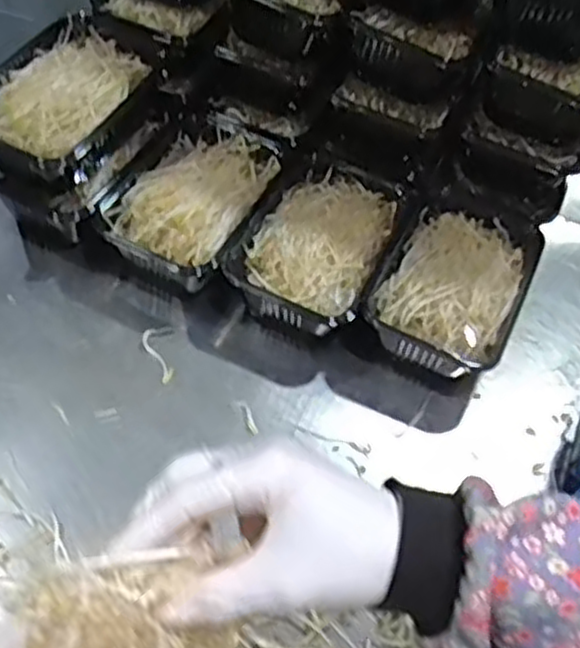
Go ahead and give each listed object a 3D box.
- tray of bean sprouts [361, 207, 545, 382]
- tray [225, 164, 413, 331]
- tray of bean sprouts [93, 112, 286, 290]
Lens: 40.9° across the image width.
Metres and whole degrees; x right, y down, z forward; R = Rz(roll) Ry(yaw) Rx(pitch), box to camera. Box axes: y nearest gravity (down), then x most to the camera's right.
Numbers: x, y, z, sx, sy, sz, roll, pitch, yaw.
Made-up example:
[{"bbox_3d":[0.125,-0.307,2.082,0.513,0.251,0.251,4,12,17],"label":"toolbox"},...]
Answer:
[{"bbox_3d":[0.147,-0.033,0.707,0.121,0.069,0.189,23,55,11],"label":"tray of bean sprouts"},{"bbox_3d":[0.024,-0.070,0.721,0.123,0.063,0.185,23,55,11],"label":"tray"},{"bbox_3d":[-0.094,-0.115,0.741,0.123,0.063,0.180,23,55,11],"label":"tray of bean sprouts"}]

